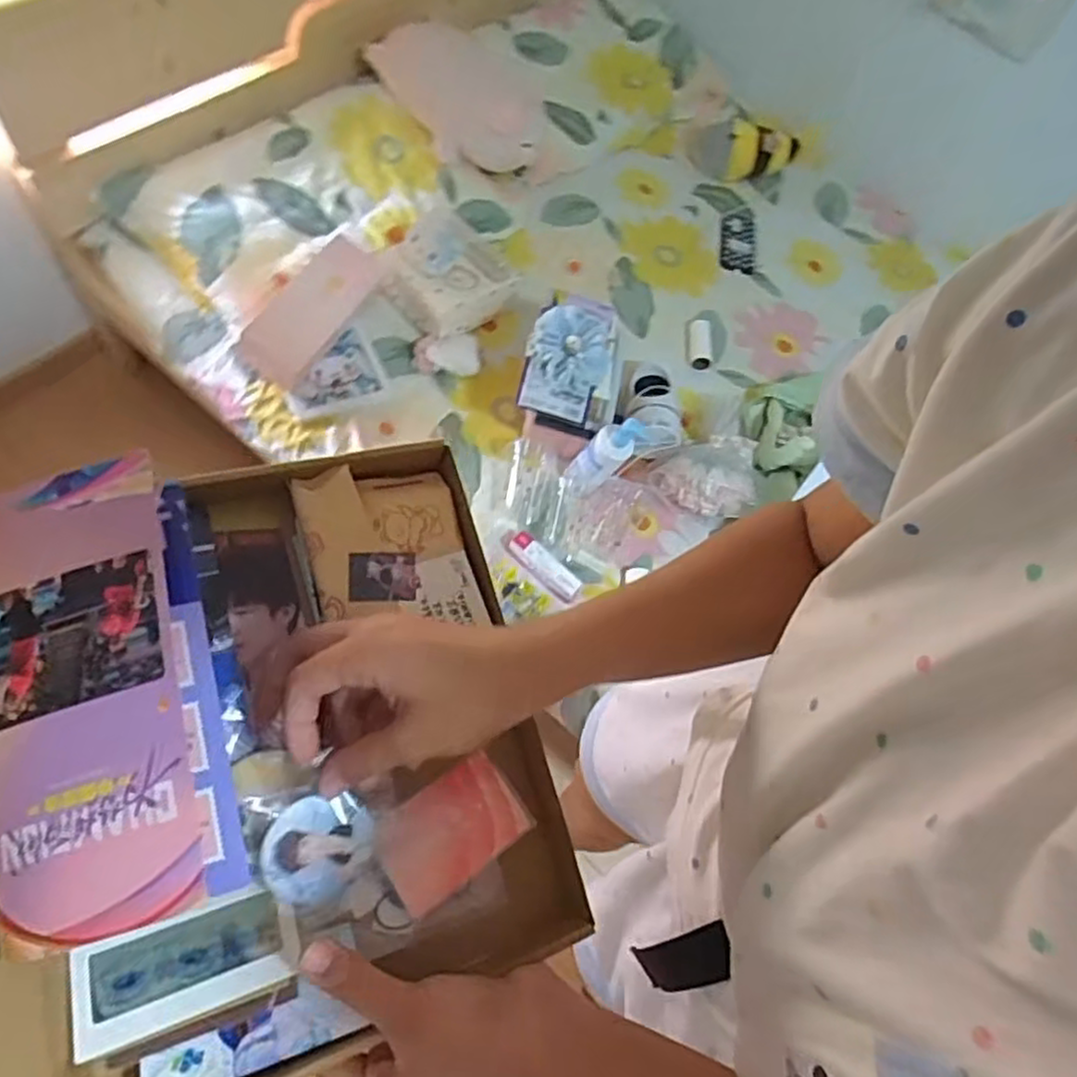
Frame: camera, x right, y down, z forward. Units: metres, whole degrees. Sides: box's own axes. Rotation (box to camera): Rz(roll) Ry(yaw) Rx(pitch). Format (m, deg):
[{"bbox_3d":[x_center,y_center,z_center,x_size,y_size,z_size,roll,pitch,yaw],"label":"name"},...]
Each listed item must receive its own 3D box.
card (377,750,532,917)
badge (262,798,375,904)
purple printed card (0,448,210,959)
[{"bbox_3d":[-0.050,0.168,0.418,0.084,0.004,0.055,-29,78,-28],"label":"card"},{"bbox_3d":[-0.117,0.162,0.374,0.052,0.004,0.053,-1,93,-26],"label":"badge"},{"bbox_3d":[-0.208,0.066,0.322,0.093,0.007,0.207,-17,73,1],"label":"purple printed card"}]

